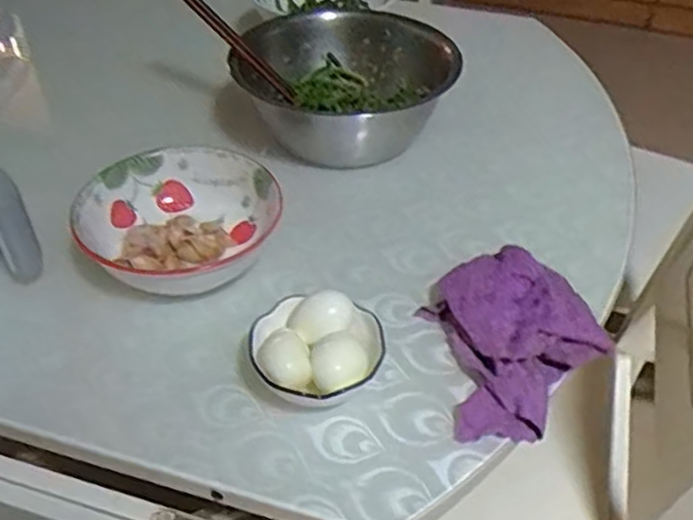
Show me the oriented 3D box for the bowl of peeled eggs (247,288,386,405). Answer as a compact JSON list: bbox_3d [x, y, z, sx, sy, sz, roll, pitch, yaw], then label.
[{"bbox_3d":[-0.024,0.072,0.554,0.102,0.045,0.094,11,44,10],"label":"bowl of peeled eggs"}]

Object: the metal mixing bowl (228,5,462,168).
[{"bbox_3d":[-0.004,-0.198,0.822,0.226,0.096,0.223,1,43,-1],"label":"metal mixing bowl"}]

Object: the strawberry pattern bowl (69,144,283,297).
[{"bbox_3d":[-0.149,-0.029,0.656,0.170,0.064,0.169,1,43,-1],"label":"strawberry pattern bowl"}]

